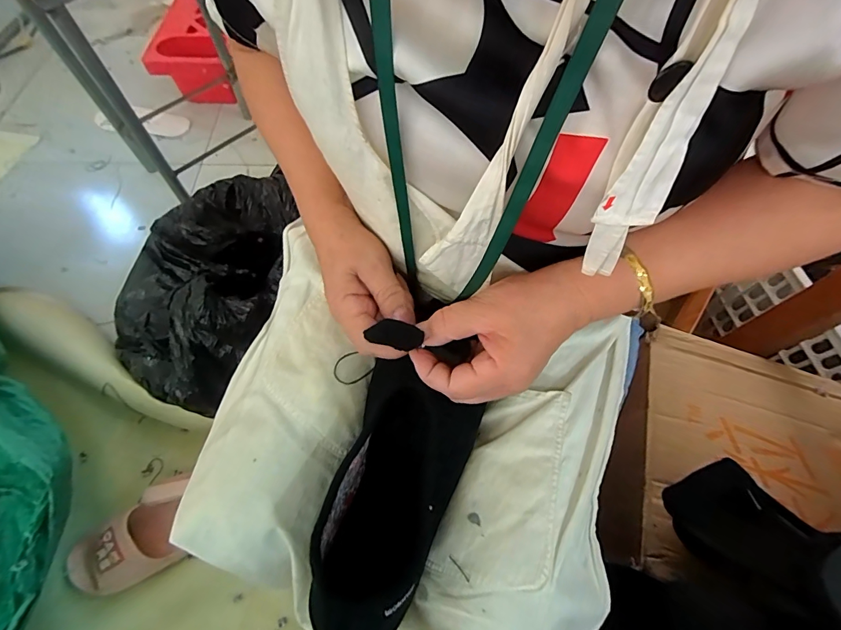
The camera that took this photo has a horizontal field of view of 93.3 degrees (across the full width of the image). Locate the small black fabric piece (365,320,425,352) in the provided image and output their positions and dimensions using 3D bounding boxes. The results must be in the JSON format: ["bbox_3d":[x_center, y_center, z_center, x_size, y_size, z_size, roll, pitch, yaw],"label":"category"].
[{"bbox_3d":[-0.017,0.013,0.268,0.033,0.017,0.004,11,35,5],"label":"small black fabric piece"}]

